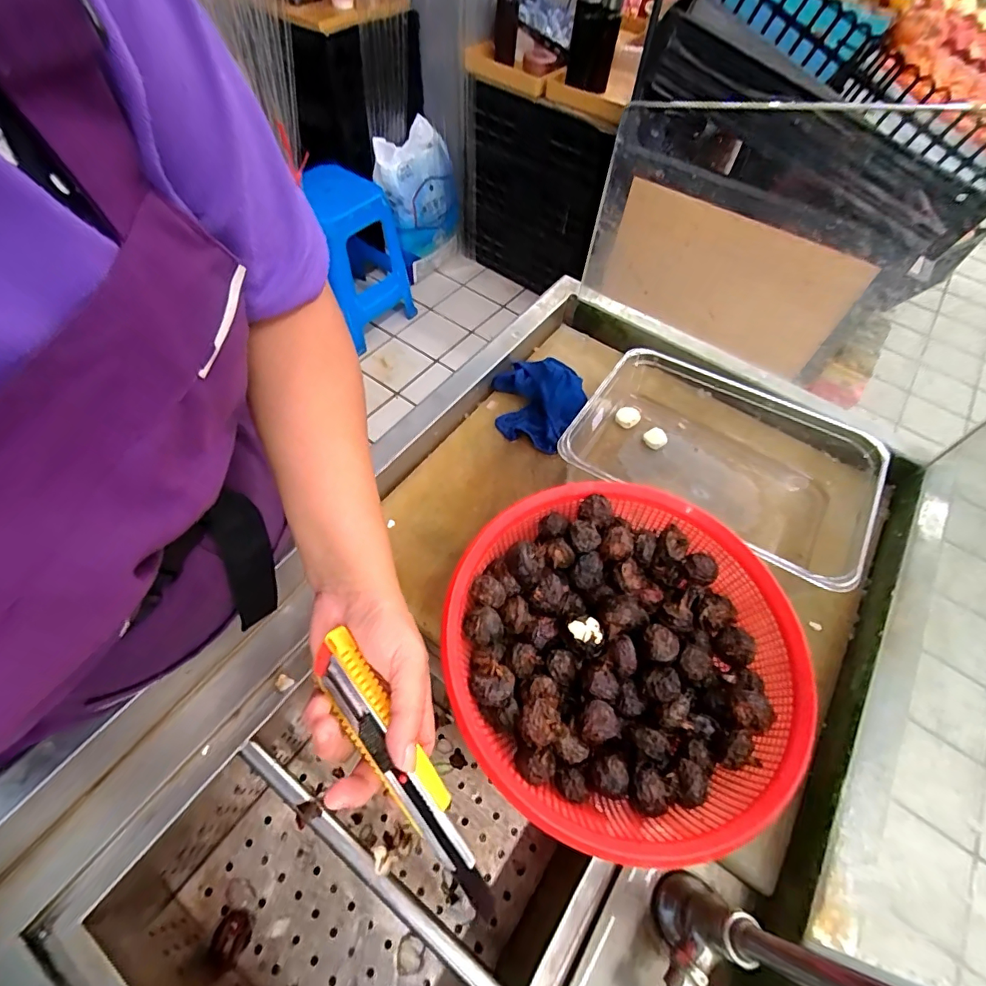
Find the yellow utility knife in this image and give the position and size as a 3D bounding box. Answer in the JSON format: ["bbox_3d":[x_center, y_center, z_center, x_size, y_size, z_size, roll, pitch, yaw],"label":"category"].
[{"bbox_3d":[-0.052,0.162,0.285,0.028,0.017,0.171,-33,82,-19],"label":"yellow utility knife"}]

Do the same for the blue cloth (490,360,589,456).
[{"bbox_3d":[0.061,-0.122,0.632,0.112,0.047,0.135,0,57,-4],"label":"blue cloth"}]

